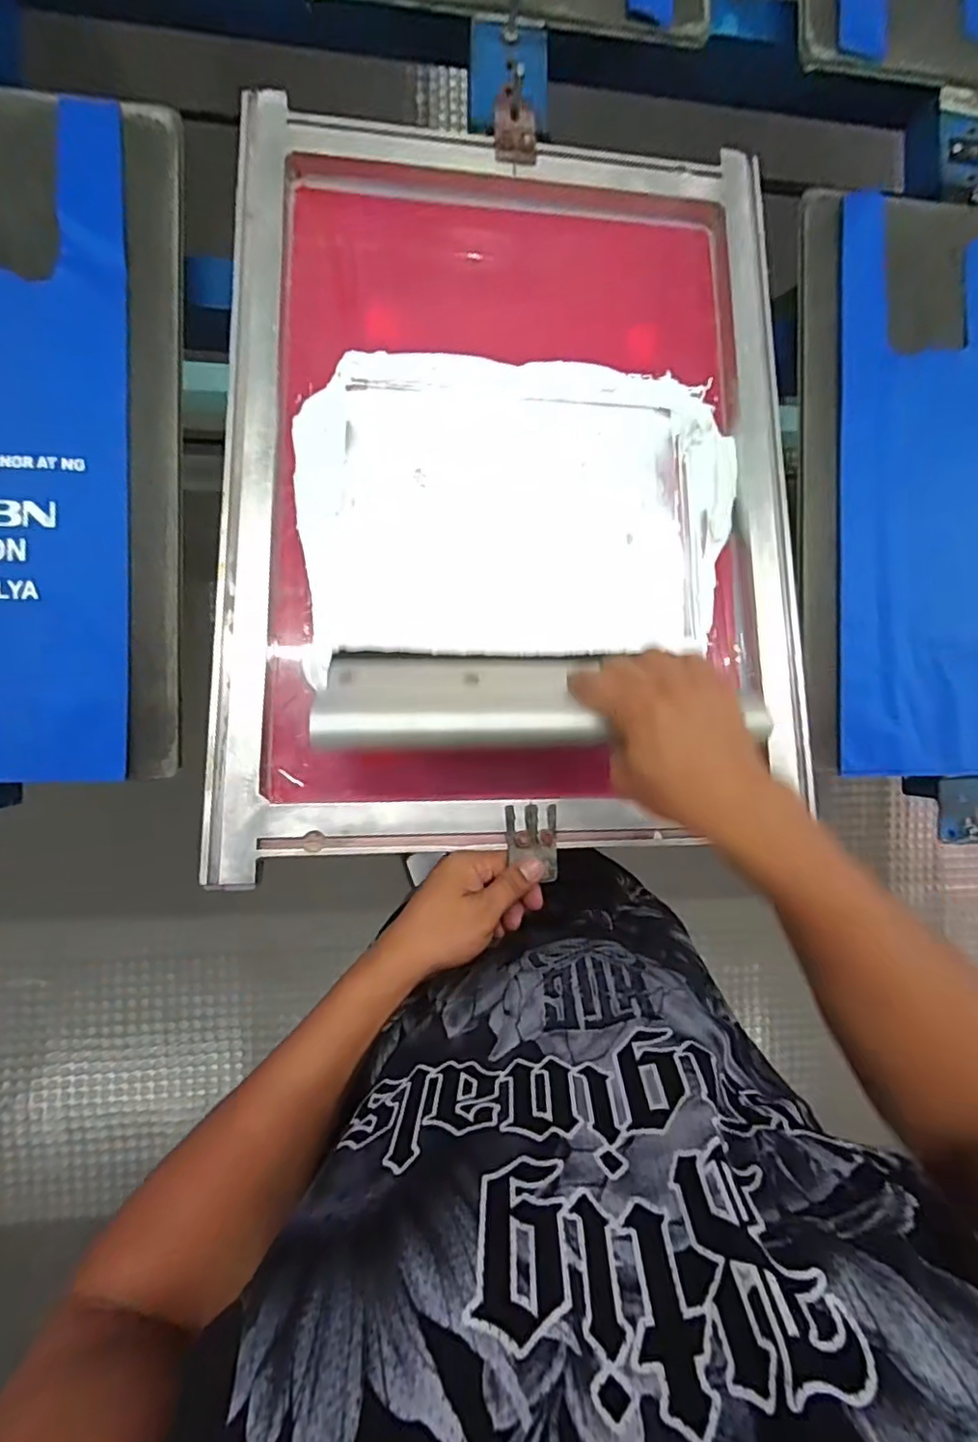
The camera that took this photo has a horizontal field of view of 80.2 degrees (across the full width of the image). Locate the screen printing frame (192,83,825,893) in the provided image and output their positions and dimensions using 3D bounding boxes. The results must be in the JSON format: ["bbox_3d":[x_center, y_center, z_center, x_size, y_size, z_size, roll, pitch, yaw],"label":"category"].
[{"bbox_3d":[0.029,-0.208,0.500,0.467,0.035,0.620,0,81,-7],"label":"screen printing frame"}]

